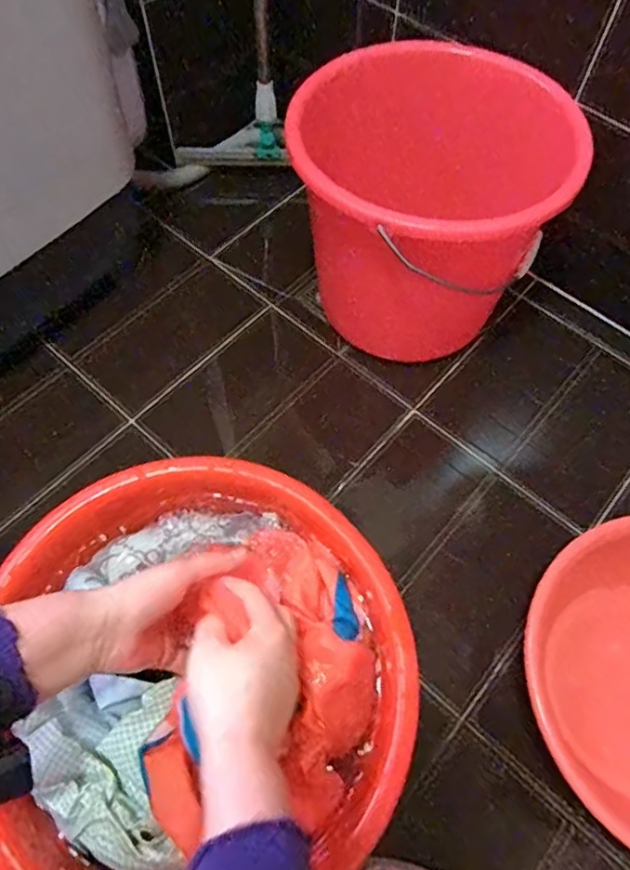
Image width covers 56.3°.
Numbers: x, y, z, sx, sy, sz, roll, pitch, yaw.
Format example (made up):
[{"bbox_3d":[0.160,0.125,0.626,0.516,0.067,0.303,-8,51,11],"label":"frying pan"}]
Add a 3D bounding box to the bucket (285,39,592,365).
[{"bbox_3d":[0.167,-0.308,0.853,0.289,0.327,0.325,-23,66,-12],"label":"bucket"}]

